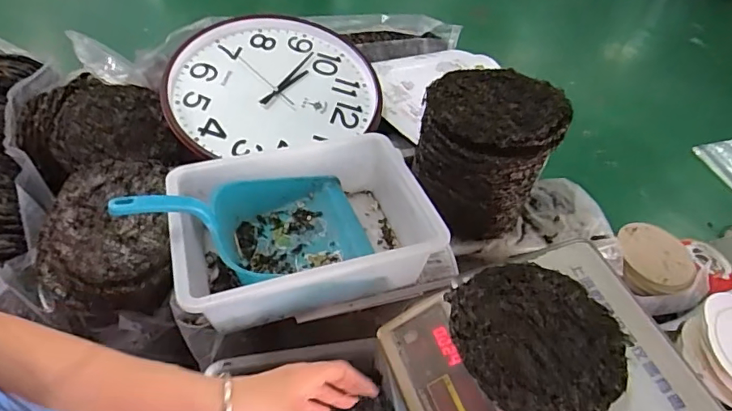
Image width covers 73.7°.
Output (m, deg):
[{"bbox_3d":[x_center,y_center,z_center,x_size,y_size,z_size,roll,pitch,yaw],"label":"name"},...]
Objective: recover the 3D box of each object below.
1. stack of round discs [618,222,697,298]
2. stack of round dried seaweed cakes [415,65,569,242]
[{"bbox_3d":[0.533,0.096,0.911,0.144,0.034,0.146,-9,52,-13],"label":"stack of round discs"},{"bbox_3d":[0.183,-0.093,0.794,0.203,0.202,0.204,23,52,12],"label":"stack of round dried seaweed cakes"}]

